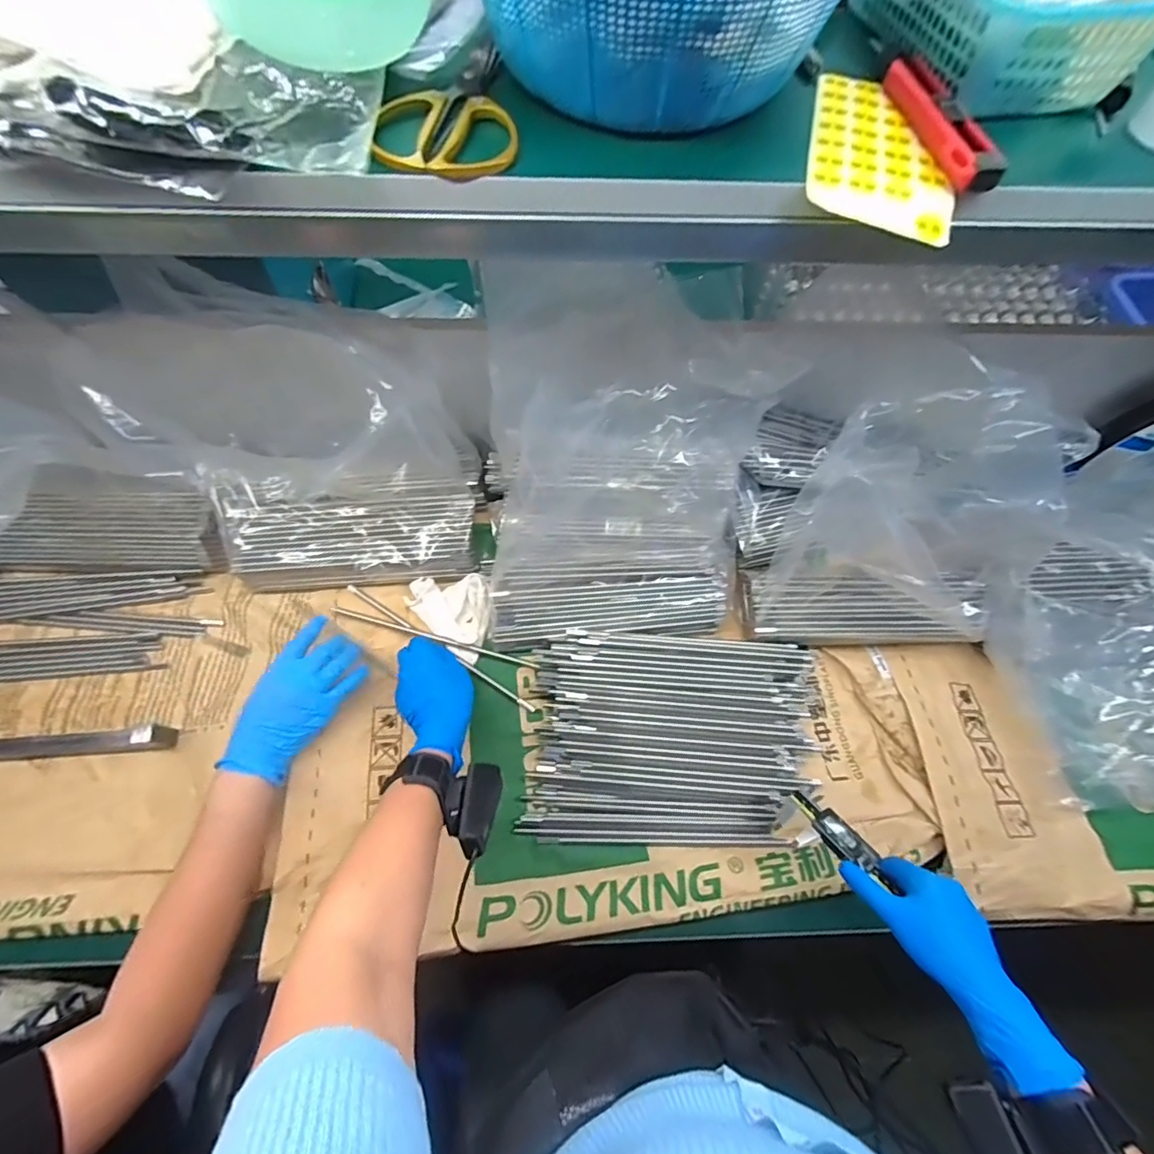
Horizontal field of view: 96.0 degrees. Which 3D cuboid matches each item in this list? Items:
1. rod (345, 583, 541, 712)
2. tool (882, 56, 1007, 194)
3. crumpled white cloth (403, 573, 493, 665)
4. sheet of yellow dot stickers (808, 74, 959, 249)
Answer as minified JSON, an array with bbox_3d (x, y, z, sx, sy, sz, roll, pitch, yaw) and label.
[{"bbox_3d":[-0.170,0.086,0.643,0.281,0.010,0.009,32,69,9],"label":"rod"},{"bbox_3d":[0.247,-0.309,0.349,0.033,0.018,0.140,-5,66,-5],"label":"tool"},{"bbox_3d":[-0.153,0.035,0.651,0.115,0.020,0.088,32,69,11],"label":"crumpled white cloth"},{"bbox_3d":[0.203,-0.289,0.350,0.088,0.007,0.169,12,66,3],"label":"sheet of yellow dot stickers"}]

